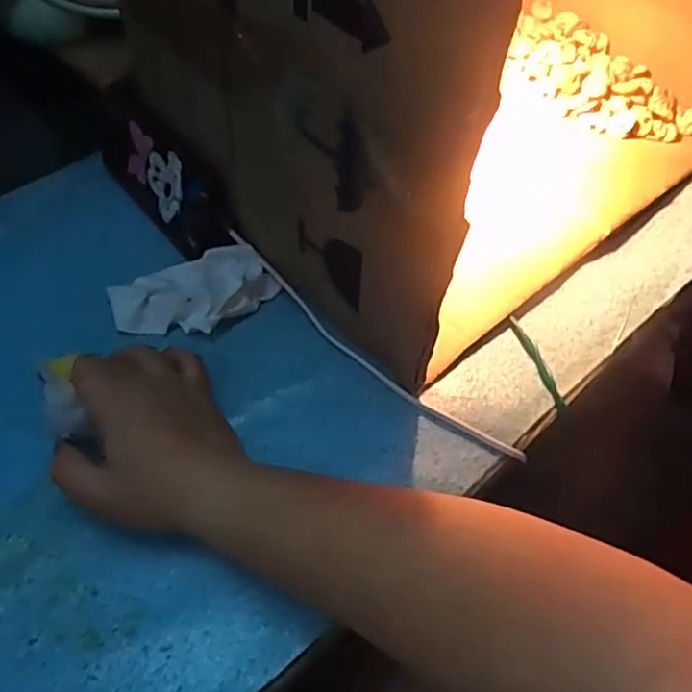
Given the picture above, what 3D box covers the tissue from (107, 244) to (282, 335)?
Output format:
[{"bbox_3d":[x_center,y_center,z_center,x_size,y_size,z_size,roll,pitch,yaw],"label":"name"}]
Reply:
[{"bbox_3d":[-0.107,-0.038,0.453,0.112,0.025,0.064,-22,56,-17],"label":"tissue"}]

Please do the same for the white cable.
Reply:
[{"bbox_3d":[0.008,0.000,0.440,0.264,0.015,0.021,38,89,20],"label":"white cable"}]

